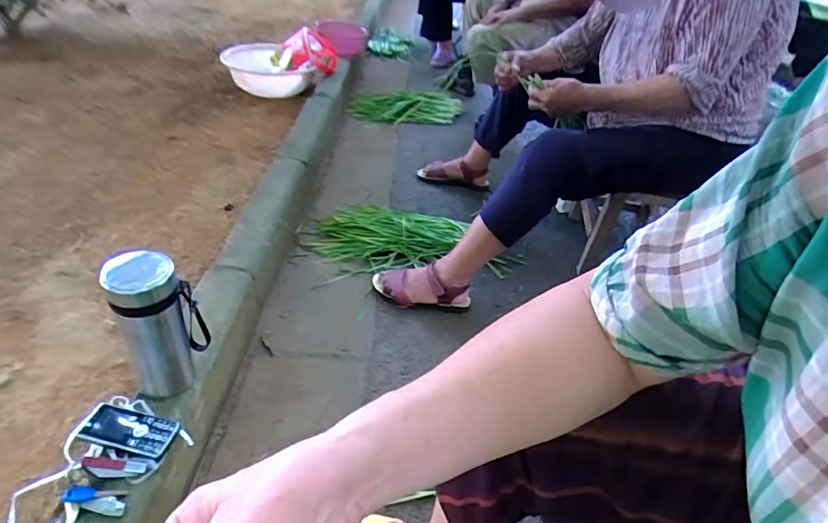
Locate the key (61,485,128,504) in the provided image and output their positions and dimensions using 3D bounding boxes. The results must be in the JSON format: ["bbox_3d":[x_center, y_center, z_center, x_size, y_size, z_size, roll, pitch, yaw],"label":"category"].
[{"bbox_3d":[-0.403,0.294,0.588,0.069,0.009,0.021,14,32,-27],"label":"key"}]

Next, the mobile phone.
[{"bbox_3d":[-0.401,0.234,0.653,0.128,0.020,0.051,10,39,6],"label":"mobile phone"}]

